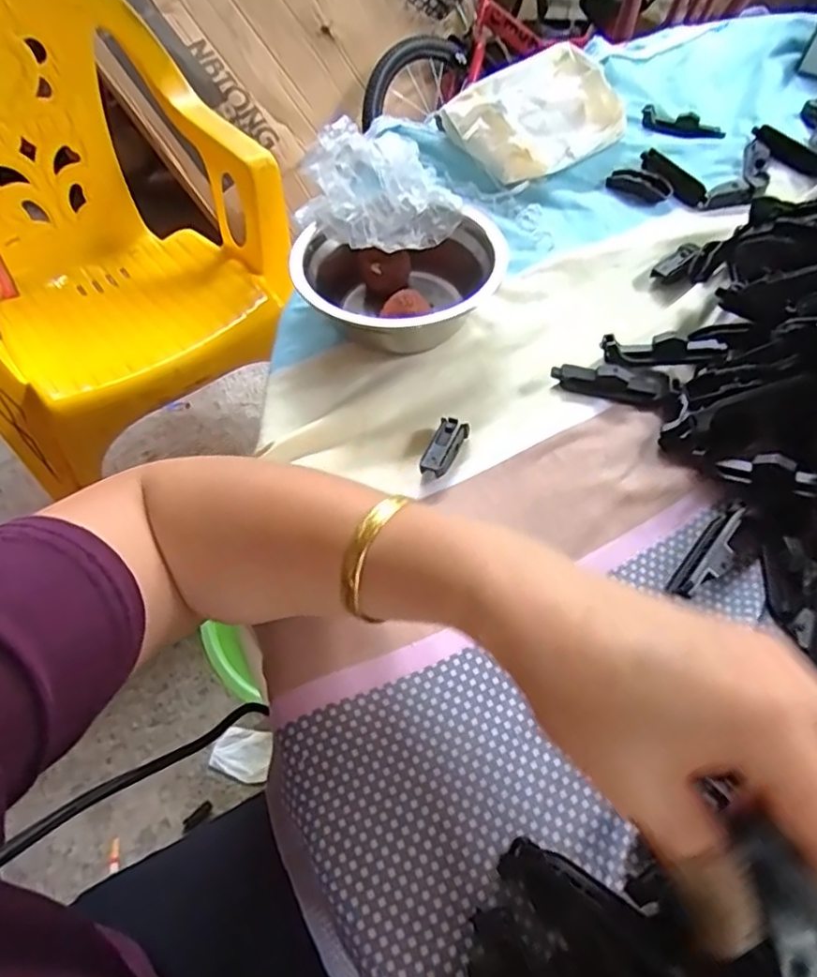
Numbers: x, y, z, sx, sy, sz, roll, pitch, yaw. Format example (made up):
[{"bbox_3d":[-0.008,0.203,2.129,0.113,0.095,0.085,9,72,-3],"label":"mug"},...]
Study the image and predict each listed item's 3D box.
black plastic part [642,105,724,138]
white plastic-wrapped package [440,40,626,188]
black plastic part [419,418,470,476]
[{"bbox_3d":[0.247,-0.328,0.561,0.073,0.012,0.021,21,58,13],"label":"black plastic part"},{"bbox_3d":[0.109,-0.315,0.525,0.150,0.038,0.103,-32,62,-20],"label":"white plastic-wrapped package"},{"bbox_3d":[0.021,-0.023,0.356,0.014,0.013,0.039,24,59,15],"label":"black plastic part"}]

